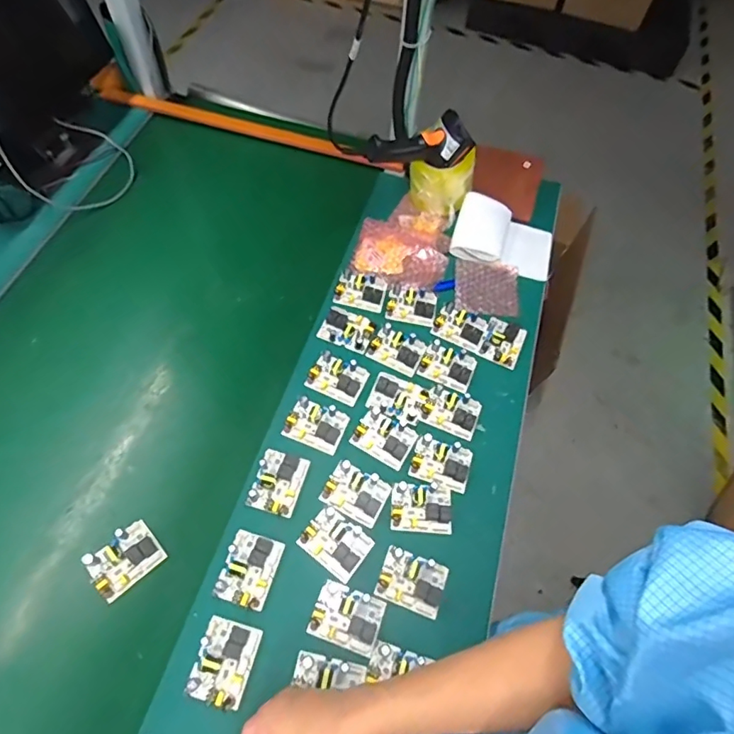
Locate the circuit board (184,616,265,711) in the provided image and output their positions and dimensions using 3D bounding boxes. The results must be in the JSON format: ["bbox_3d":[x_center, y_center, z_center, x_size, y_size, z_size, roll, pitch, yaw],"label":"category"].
[{"bbox_3d":[-0.161,0.335,0.570,0.061,0.018,0.081,15,61,4],"label":"circuit board"}]

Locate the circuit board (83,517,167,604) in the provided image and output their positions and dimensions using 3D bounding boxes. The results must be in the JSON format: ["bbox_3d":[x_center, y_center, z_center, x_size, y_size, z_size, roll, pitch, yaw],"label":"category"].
[{"bbox_3d":[-0.303,0.240,0.629,0.080,0.021,0.061,-39,71,-22],"label":"circuit board"}]

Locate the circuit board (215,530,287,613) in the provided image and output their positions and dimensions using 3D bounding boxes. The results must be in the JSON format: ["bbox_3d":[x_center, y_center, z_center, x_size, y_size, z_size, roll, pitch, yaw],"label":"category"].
[{"bbox_3d":[-0.143,0.248,0.618,0.062,0.018,0.081,17,61,5],"label":"circuit board"}]

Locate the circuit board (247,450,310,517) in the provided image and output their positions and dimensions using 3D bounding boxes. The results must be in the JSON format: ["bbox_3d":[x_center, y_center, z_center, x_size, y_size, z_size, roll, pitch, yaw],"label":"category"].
[{"bbox_3d":[-0.118,0.152,0.671,0.061,0.015,0.081,16,61,5],"label":"circuit board"}]

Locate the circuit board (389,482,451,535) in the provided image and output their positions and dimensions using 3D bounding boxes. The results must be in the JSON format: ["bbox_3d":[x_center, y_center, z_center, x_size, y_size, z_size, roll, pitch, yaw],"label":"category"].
[{"bbox_3d":[0.074,0.184,0.668,0.081,0.022,0.064,6,61,-1],"label":"circuit board"}]

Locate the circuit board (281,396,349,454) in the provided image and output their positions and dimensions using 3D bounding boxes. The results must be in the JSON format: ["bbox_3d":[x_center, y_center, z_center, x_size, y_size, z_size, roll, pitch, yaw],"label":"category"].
[{"bbox_3d":[-0.073,0.080,0.714,0.082,0.017,0.061,21,62,7],"label":"circuit board"}]

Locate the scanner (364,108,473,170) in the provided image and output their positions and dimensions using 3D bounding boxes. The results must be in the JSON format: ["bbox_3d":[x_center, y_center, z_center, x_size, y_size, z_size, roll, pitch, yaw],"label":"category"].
[{"bbox_3d":[0.081,-0.360,0.822,0.175,0.057,0.066,-15,63,-12],"label":"scanner"}]

